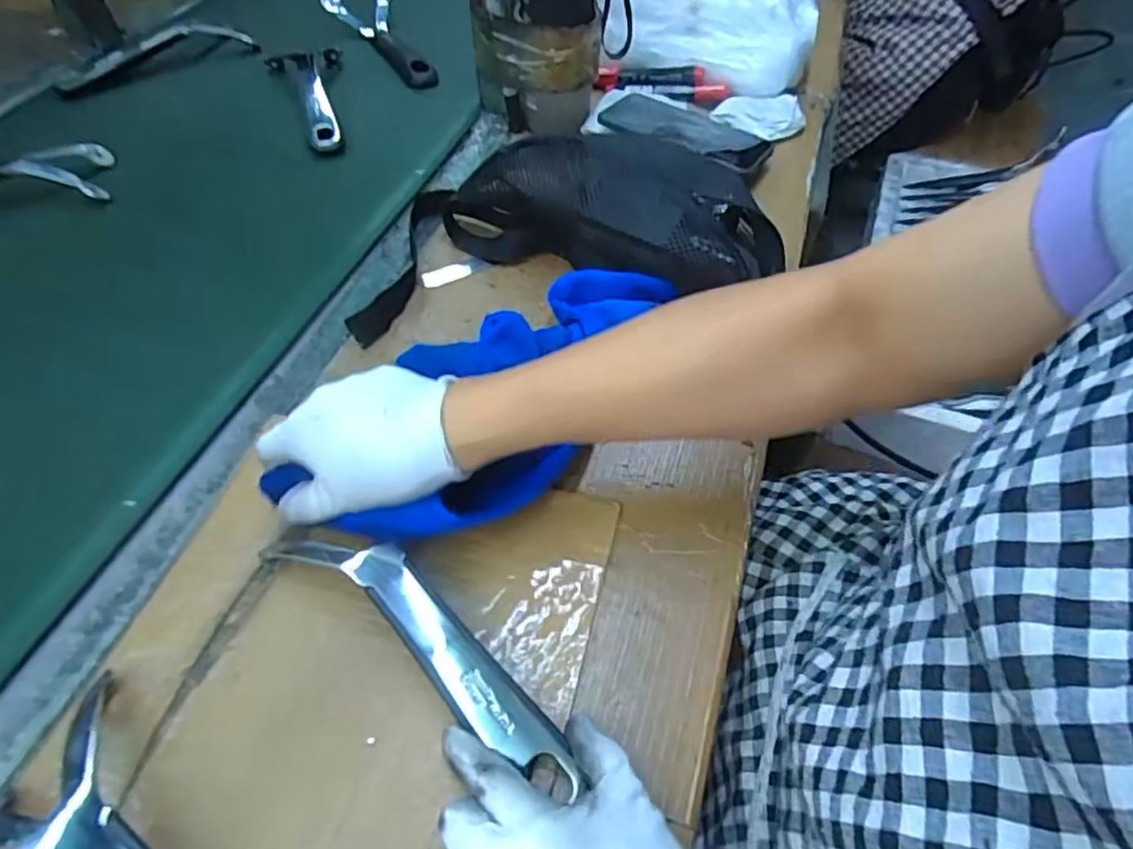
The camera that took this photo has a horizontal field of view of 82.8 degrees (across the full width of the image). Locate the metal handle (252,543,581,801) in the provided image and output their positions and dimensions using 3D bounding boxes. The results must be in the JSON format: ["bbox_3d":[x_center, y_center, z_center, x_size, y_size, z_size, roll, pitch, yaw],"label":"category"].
[{"bbox_3d":[-0.074,0.109,0.335,0.202,0.019,0.039,35,60,20],"label":"metal handle"}]

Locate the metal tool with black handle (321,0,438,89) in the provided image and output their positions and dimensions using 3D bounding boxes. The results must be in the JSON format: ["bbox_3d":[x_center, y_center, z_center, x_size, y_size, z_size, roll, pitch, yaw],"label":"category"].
[{"bbox_3d":[-0.236,-0.475,0.788,0.090,0.037,0.240,-18,54,-14],"label":"metal tool with black handle"}]

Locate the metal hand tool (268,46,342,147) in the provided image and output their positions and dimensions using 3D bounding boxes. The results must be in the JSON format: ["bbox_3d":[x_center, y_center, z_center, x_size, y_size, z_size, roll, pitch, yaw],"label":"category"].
[{"bbox_3d":[-0.281,-0.371,0.710,0.090,0.029,0.224,-15,54,-12],"label":"metal hand tool"}]

